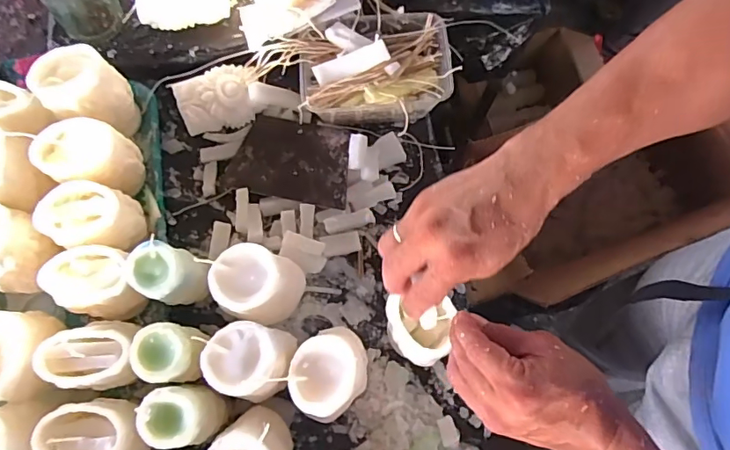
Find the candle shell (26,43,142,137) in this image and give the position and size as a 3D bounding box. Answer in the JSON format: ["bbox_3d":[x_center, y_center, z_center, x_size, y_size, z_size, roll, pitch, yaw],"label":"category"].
[{"bbox_3d":[-0.299,-0.139,0.536,0.077,0.097,0.063,-42,79,-13],"label":"candle shell"}]

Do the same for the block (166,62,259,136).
[{"bbox_3d":[-0.174,-0.149,0.579,0.087,0.039,0.060,-17,75,-7],"label":"block"}]

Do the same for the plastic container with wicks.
[{"bbox_3d":[0.012,-0.177,0.577,0.167,0.071,0.114,-6,73,-4],"label":"plastic container with wicks"}]

